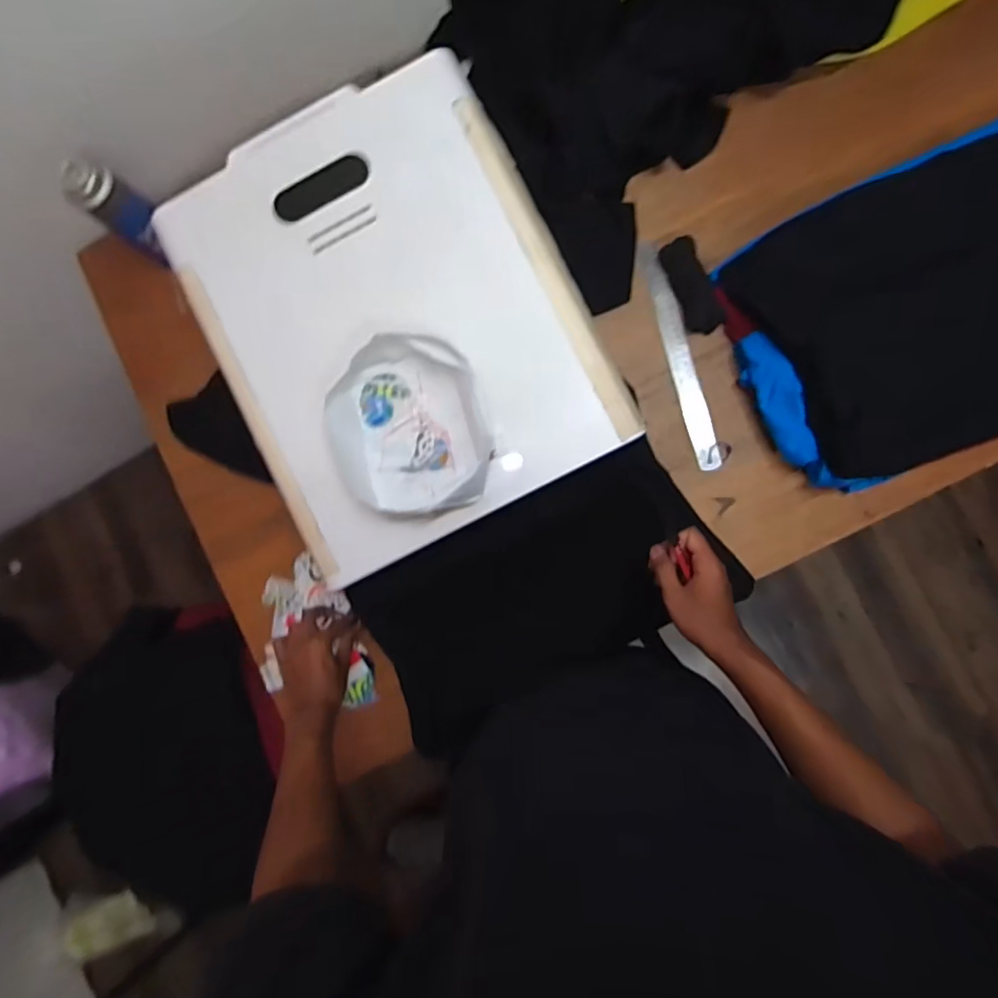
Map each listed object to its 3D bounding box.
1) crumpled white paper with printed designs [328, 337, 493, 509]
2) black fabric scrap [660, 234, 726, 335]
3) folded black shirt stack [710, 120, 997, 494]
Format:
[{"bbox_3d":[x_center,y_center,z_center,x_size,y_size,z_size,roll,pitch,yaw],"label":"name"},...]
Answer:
[{"bbox_3d":[-0.100,-0.075,0.611,0.170,0.053,0.183,-17,85,5],"label":"crumpled white paper with printed designs"},{"bbox_3d":[0.261,-0.289,0.771,0.046,0.022,0.132,-19,85,4],"label":"black fabric scrap"},{"bbox_3d":[0.582,-0.250,0.686,0.556,0.118,0.349,-20,85,4],"label":"folded black shirt stack"}]

